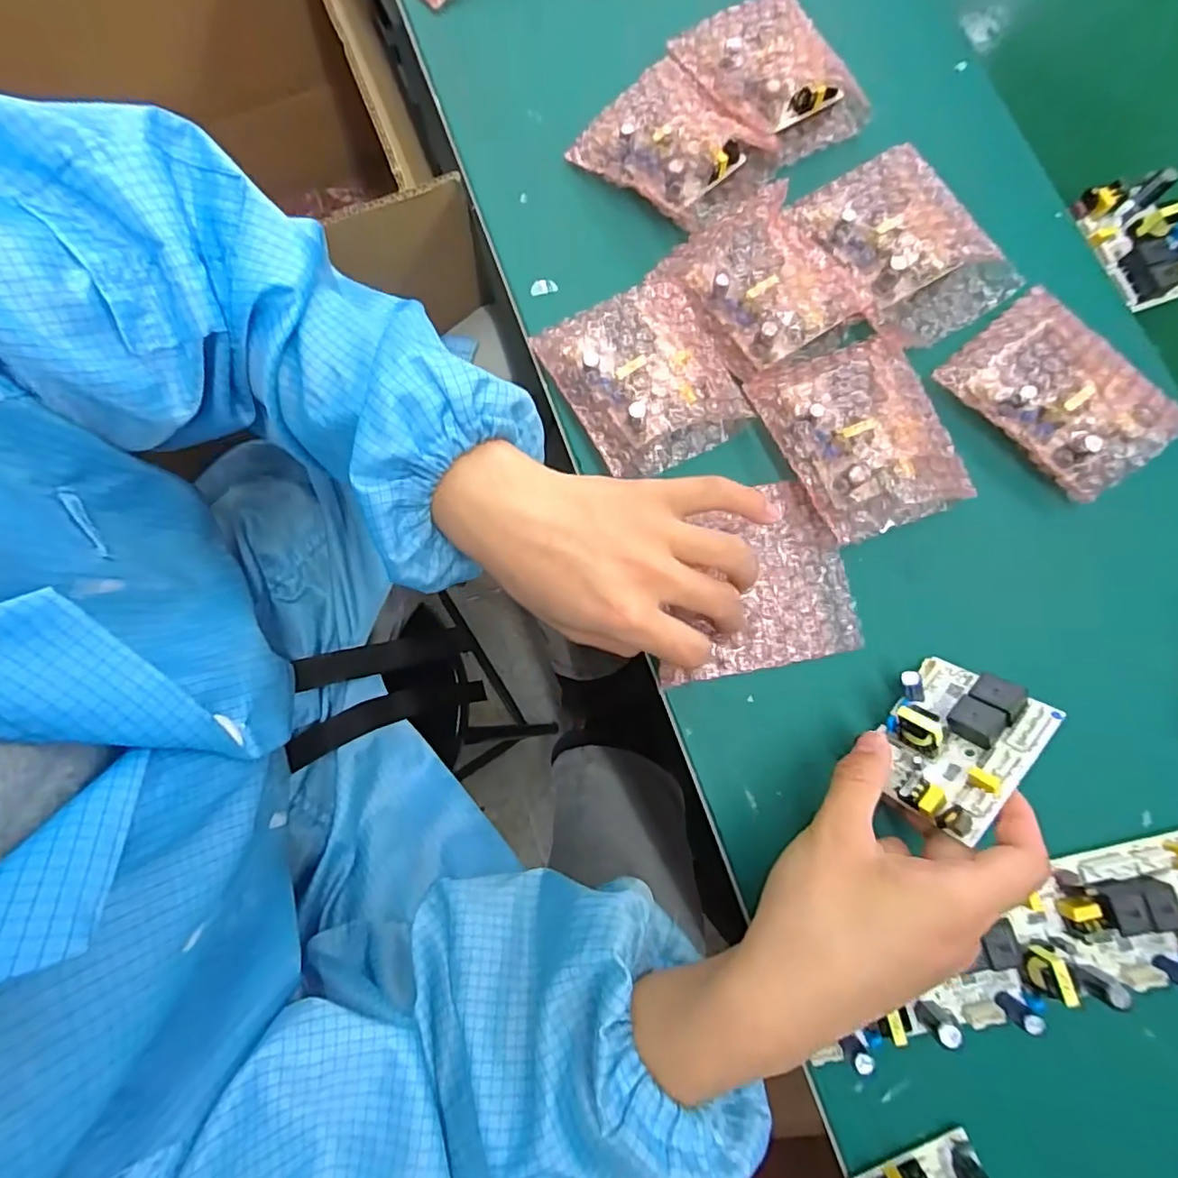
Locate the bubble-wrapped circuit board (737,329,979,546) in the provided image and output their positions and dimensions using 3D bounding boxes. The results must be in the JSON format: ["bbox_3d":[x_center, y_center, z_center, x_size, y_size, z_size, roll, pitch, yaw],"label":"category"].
[{"bbox_3d":[0.156,-0.089,0.321,0.092,0.040,0.109,-20,80,-2],"label":"bubble-wrapped circuit board"}]

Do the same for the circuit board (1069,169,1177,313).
[{"bbox_3d":[0.350,-0.220,0.359,0.061,0.022,0.080,-21,80,-3],"label":"circuit board"}]

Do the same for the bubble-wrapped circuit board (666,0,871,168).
[{"bbox_3d":[0.118,-0.334,0.369,0.080,0.034,0.107,-29,80,-4],"label":"bubble-wrapped circuit board"}]

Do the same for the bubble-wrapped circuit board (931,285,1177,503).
[{"bbox_3d":[0.269,-0.114,0.325,0.085,0.030,0.110,-44,82,-7],"label":"bubble-wrapped circuit board"}]

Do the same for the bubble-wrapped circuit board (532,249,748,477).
[{"bbox_3d":[0.034,-0.133,0.336,0.099,0.028,0.114,-27,80,-4],"label":"bubble-wrapped circuit board"}]

